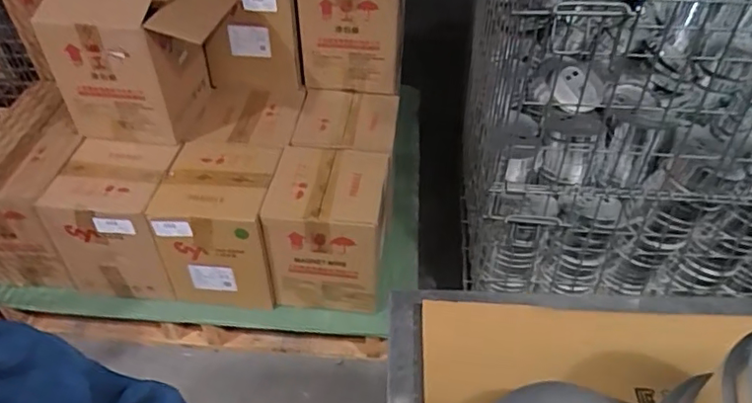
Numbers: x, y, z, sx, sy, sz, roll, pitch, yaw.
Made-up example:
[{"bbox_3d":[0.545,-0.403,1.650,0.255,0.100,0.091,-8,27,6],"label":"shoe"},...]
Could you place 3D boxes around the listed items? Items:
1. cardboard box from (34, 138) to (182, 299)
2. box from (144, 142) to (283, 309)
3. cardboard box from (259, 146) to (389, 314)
[{"bbox_3d":[-0.543,0.036,1.240,0.218,0.246,0.213,2,42,3],"label":"cardboard box"},{"bbox_3d":[-0.324,0.045,1.232,0.217,0.255,0.229,2,42,3],"label":"box"},{"bbox_3d":[-0.095,0.055,1.233,0.229,0.254,0.228,4,42,4],"label":"cardboard box"}]

